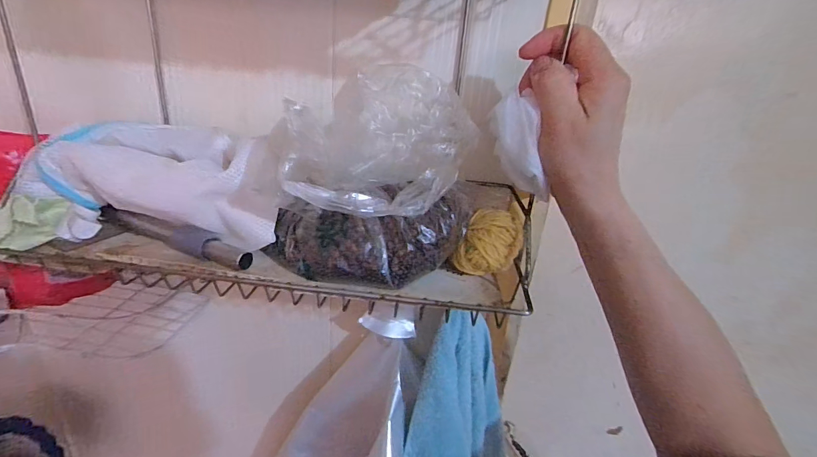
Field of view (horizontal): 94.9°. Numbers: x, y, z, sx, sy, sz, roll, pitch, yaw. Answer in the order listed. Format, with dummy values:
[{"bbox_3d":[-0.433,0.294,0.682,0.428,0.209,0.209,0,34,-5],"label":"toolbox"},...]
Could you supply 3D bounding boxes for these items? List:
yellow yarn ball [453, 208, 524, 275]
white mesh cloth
[{"bbox_3d":[0.068,0.011,0.309,0.050,0.046,0.043,13,23,18],"label":"yellow yarn ball"},{"bbox_3d":[-0.202,-0.041,0.319,0.203,0.078,0.080,6,21,0],"label":"white mesh cloth"}]

